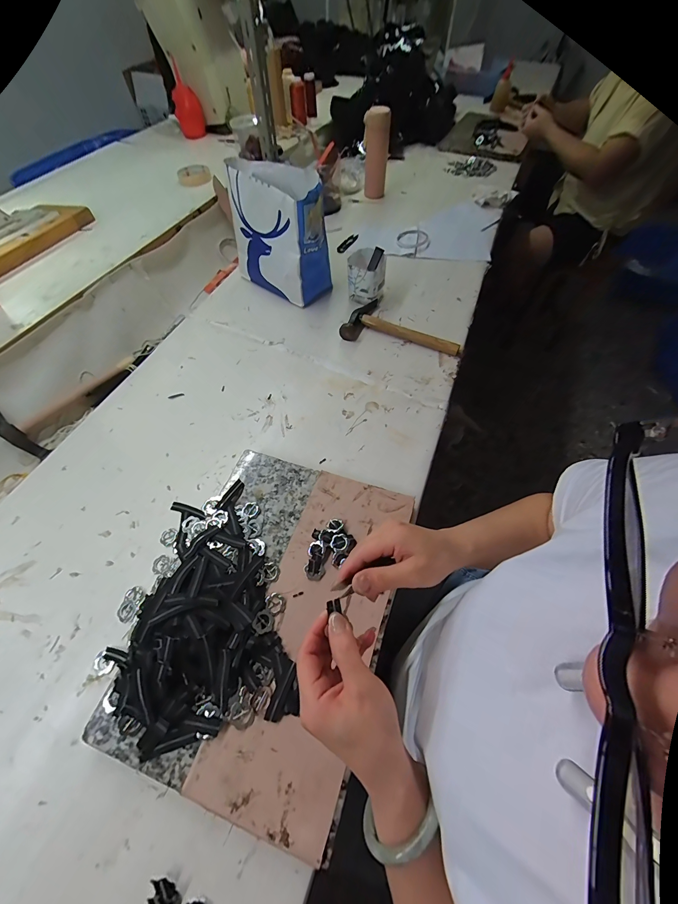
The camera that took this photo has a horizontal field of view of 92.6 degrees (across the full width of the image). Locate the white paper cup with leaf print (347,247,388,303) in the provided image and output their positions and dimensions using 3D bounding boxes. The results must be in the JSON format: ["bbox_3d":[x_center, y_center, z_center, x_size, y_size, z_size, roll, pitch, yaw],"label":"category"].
[{"bbox_3d":[0.062,-0.388,0.730,0.086,0.093,0.077,-2,58,0],"label":"white paper cup with leaf print"}]

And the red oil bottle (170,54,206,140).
[{"bbox_3d":[-0.467,-1.064,1.000,0.080,0.148,0.061,-19,61,-11],"label":"red oil bottle"}]

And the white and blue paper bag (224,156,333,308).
[{"bbox_3d":[-0.130,-0.482,0.722,0.232,0.212,0.130,33,64,19],"label":"white and blue paper bag"}]

